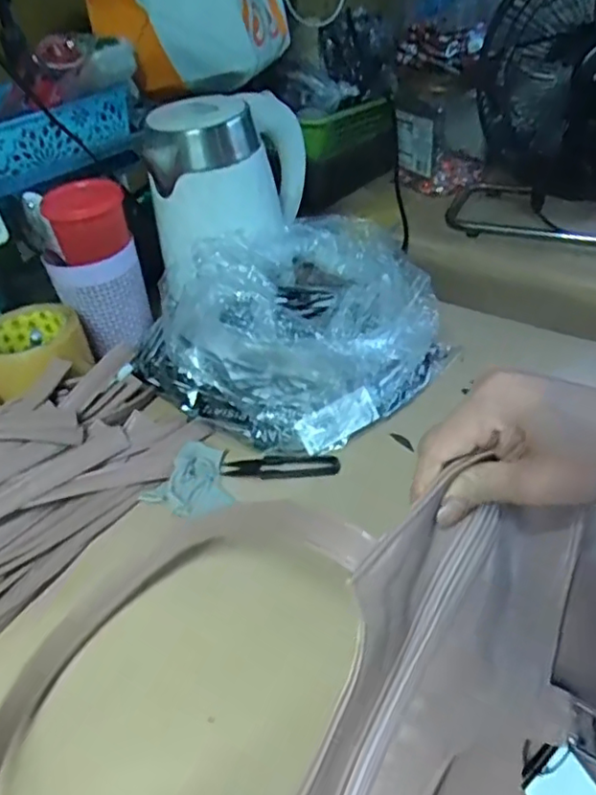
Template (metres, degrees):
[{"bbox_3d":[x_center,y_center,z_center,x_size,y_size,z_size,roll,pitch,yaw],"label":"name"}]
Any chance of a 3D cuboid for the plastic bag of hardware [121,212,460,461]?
[{"bbox_3d":[0.005,-0.085,0.584,0.238,0.136,0.259,25,49,32],"label":"plastic bag of hardware"}]

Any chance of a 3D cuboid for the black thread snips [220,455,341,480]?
[{"bbox_3d":[-0.015,0.059,0.524,0.099,0.007,0.025,-2,40,5],"label":"black thread snips"}]

